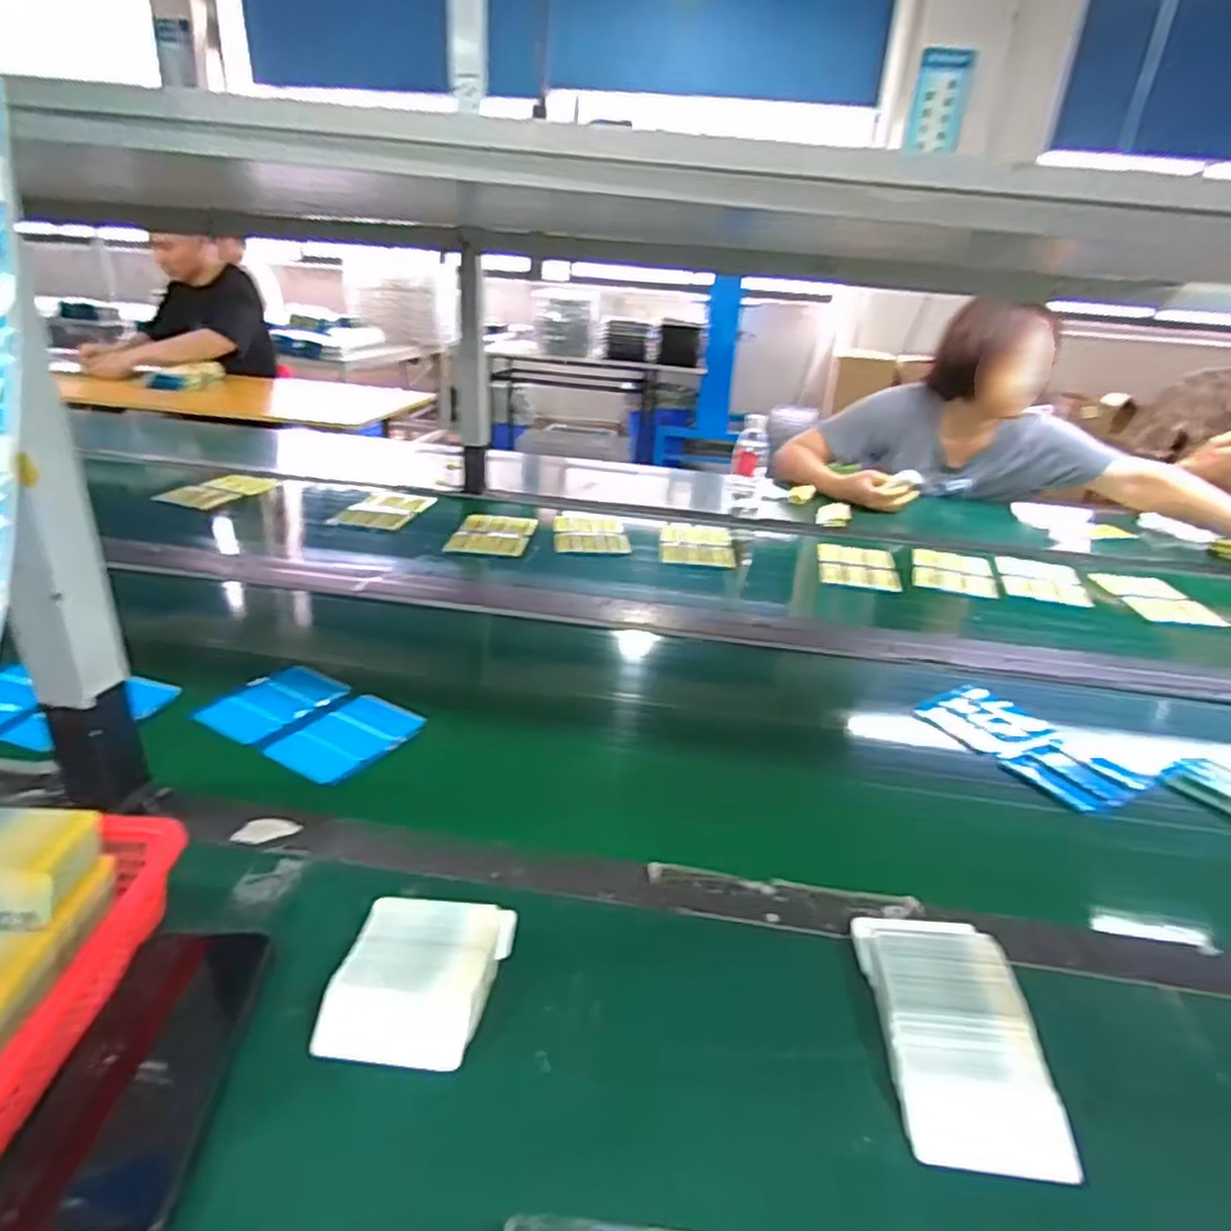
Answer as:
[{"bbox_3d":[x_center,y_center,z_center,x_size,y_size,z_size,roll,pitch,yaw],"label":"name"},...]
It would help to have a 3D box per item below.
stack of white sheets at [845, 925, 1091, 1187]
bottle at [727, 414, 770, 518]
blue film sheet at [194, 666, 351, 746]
[{"bbox_3d":[0.205,0.246,0.446,0.086,0.026,0.156,5,25,1],"label":"stack of white sheets"},{"bbox_3d":[0.270,-0.304,1.488,0.068,0.178,0.068,15,27,22],"label":"bottle"},{"bbox_3d":[-0.339,0.082,0.731,0.088,0.008,0.132,15,27,21],"label":"blue film sheet"}]

